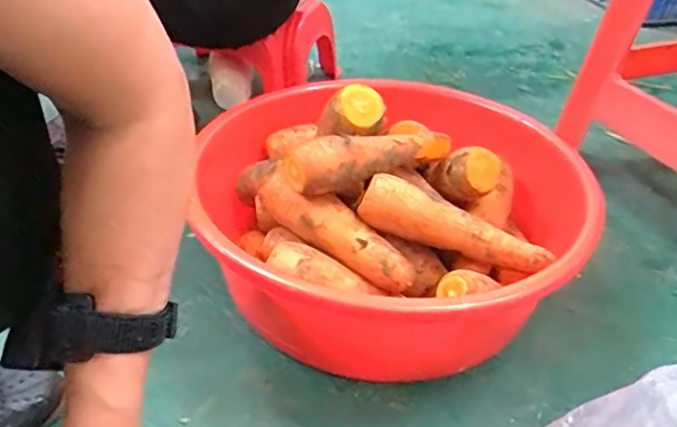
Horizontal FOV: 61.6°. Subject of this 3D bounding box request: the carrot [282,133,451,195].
[{"bbox_3d":[0.032,-0.048,0.505,0.156,0.052,0.043,-18,40,-23],"label":"carrot"}]

